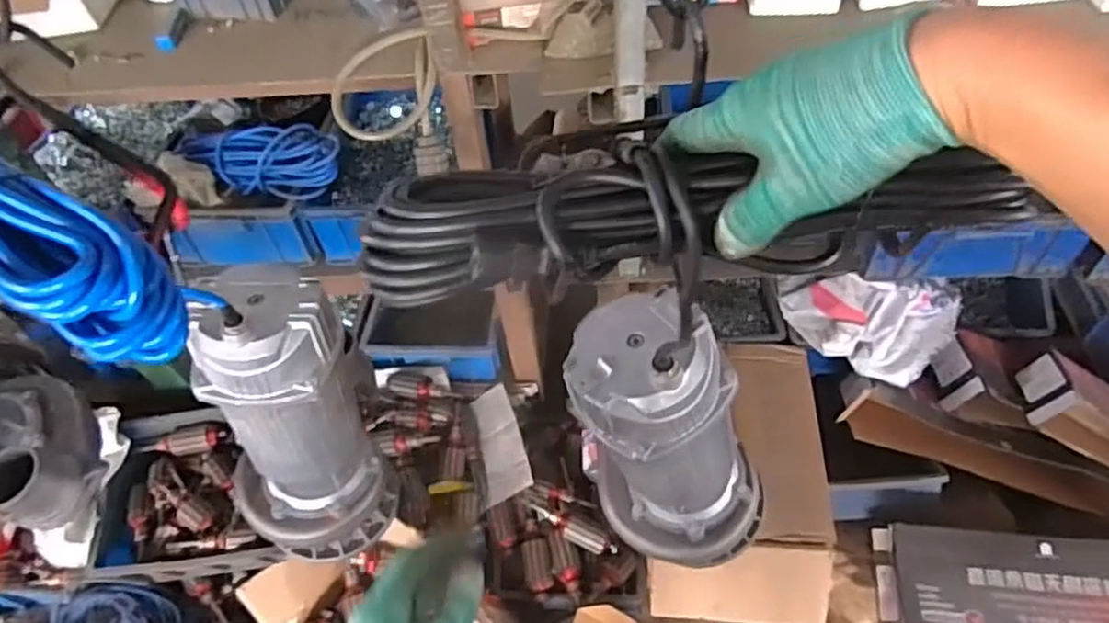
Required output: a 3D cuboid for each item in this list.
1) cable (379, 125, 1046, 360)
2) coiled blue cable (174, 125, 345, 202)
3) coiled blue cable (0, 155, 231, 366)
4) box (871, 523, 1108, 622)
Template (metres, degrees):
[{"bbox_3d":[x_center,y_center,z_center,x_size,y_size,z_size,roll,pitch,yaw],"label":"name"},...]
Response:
[{"bbox_3d":[0.068,-0.050,0.369,0.332,0.066,0.089,-3,51,3],"label":"cable"},{"bbox_3d":[-0.540,-0.284,1.282,0.322,0.072,0.139,6,52,9],"label":"coiled blue cable"},{"bbox_3d":[-0.368,-0.070,0.442,0.348,0.081,0.071,25,57,23],"label":"coiled blue cable"},{"bbox_3d":[0.871,0.493,1.222,0.575,0.086,0.199,3,74,7],"label":"box"}]

